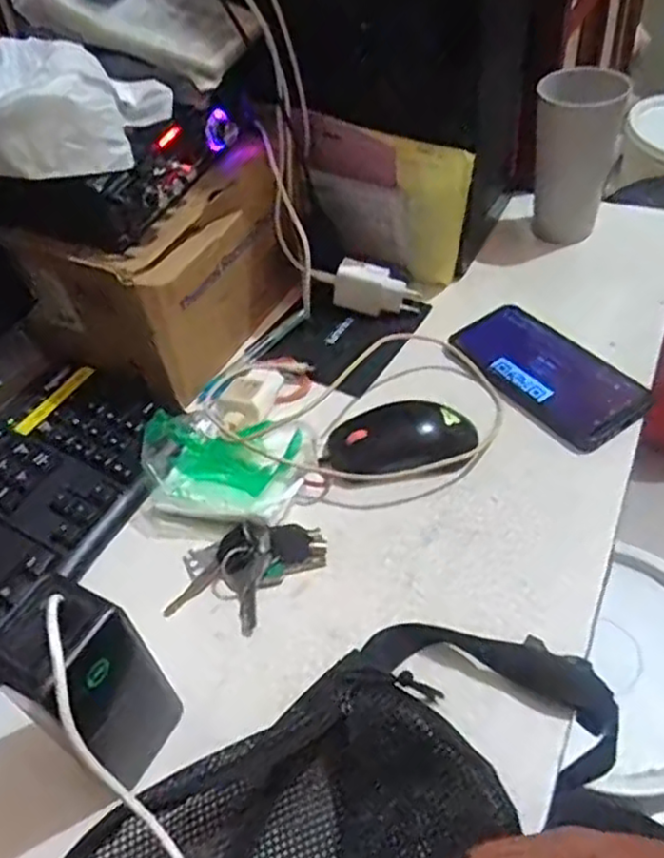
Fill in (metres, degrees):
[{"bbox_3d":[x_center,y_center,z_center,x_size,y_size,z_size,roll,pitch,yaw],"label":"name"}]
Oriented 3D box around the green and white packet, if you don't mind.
[{"bbox_3d":[-0.080,0.029,0.520,0.128,0.029,0.094,-1,47,6],"label":"green and white packet"}]

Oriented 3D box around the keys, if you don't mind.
[{"bbox_3d":[-0.057,0.098,0.470,0.103,0.018,0.073,-3,47,4],"label":"keys"}]

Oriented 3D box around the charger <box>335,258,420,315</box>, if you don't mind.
[{"bbox_3d":[0.042,-0.132,0.643,0.076,0.041,0.023,6,48,12],"label":"charger"}]

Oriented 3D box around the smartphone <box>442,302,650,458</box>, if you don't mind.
[{"bbox_3d":[0.176,-0.047,0.569,0.082,0.010,0.158,-34,54,-12],"label":"smartphone"}]

